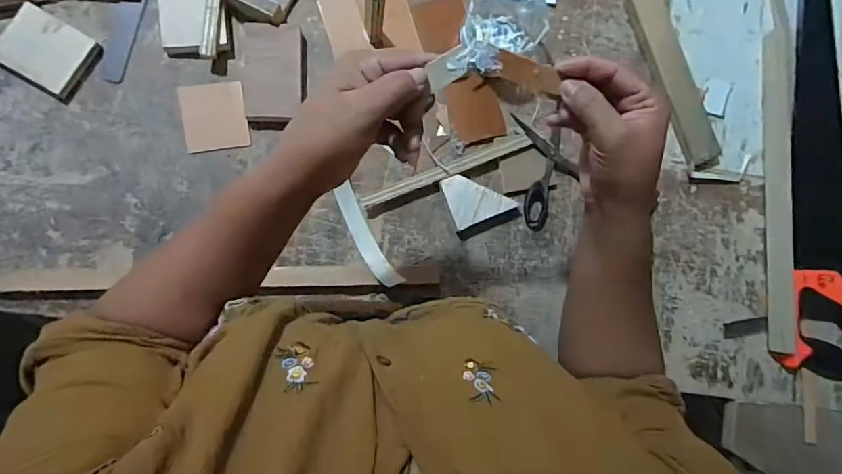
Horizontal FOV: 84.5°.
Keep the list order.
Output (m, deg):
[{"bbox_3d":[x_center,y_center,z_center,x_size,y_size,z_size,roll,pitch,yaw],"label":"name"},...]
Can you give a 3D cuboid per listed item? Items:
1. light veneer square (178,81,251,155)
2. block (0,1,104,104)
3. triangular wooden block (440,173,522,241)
[{"bbox_3d":[-0.228,-0.132,0.511,0.069,0.005,0.074,-9,89,-7],"label":"light veneer square"},{"bbox_3d":[-0.392,-0.193,0.482,0.084,0.016,0.072,30,84,-5],"label":"block"},{"bbox_3d":[0.071,-0.043,0.544,0.080,0.017,0.073,-20,90,-8],"label":"triangular wooden block"}]

